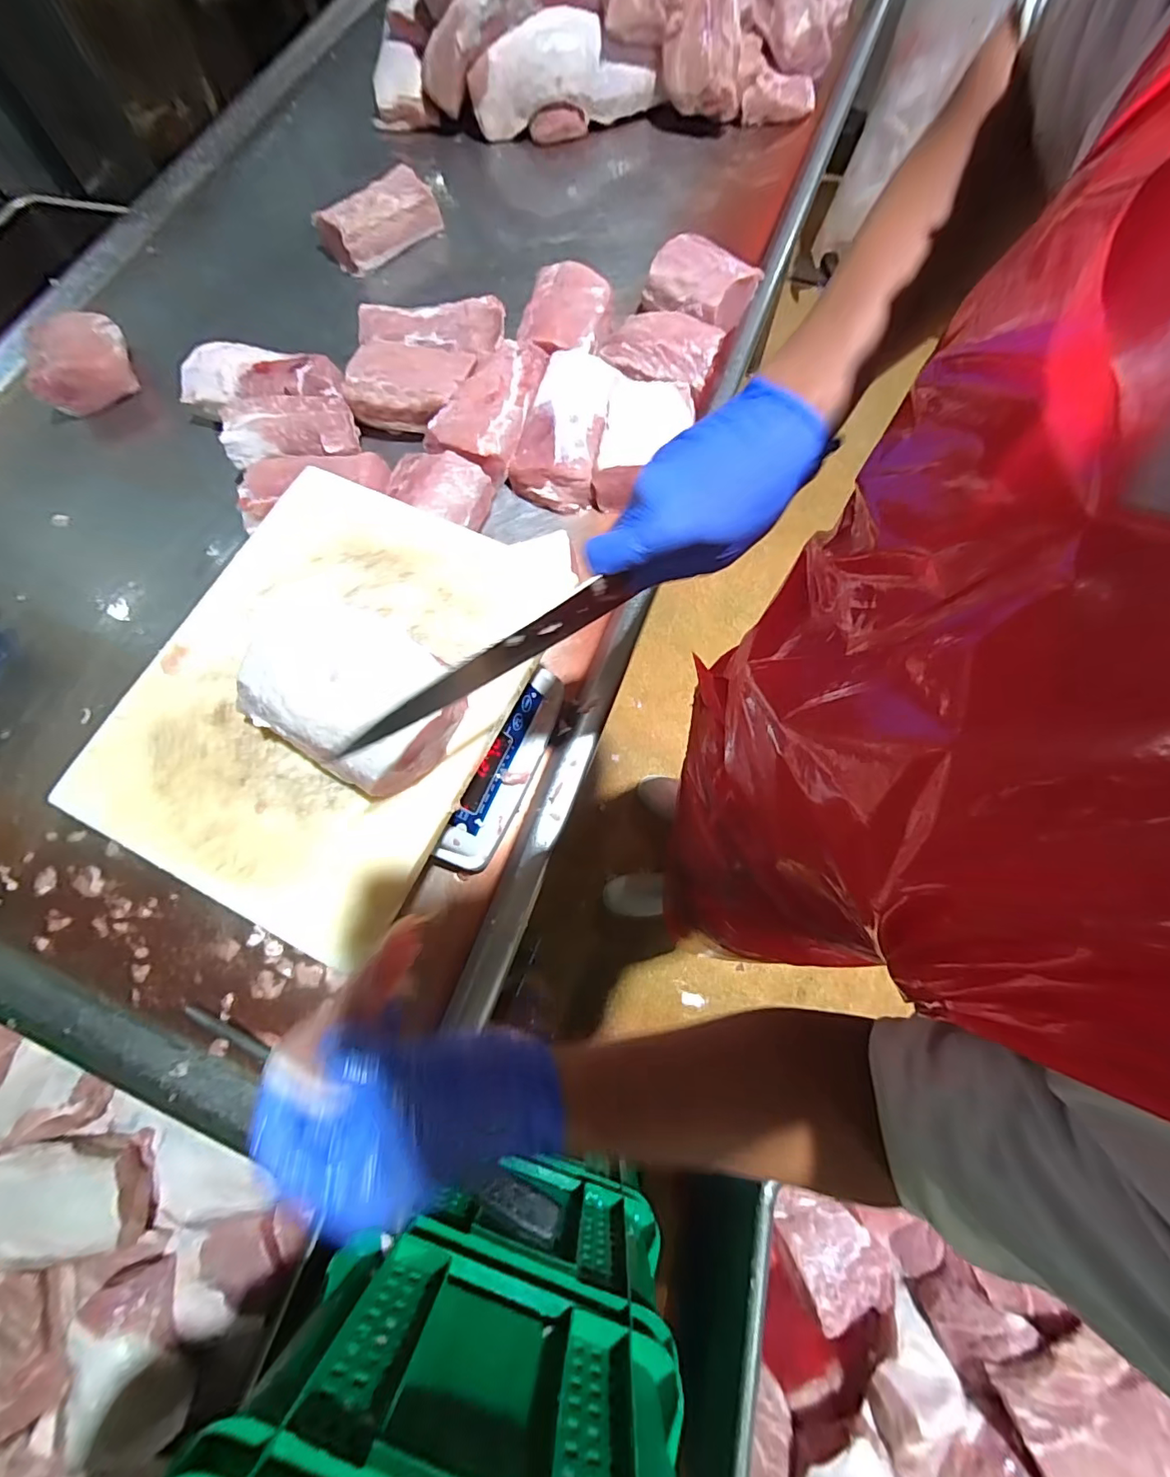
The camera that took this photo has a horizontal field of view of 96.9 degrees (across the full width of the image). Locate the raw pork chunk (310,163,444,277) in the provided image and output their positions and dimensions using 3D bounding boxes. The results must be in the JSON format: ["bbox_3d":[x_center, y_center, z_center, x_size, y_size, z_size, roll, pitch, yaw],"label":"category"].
[{"bbox_3d":[-0.341,-0.862,0.862,0.197,0.059,0.093,-38,74,-10],"label":"raw pork chunk"}]

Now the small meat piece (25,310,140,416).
[{"bbox_3d":[-0.772,-0.576,0.799,0.145,0.071,0.134,-31,73,-8],"label":"small meat piece"}]

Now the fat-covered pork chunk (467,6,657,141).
[{"bbox_3d":[-0.040,-1.187,0.928,0.326,0.113,0.066,-15,71,-3],"label":"fat-covered pork chunk"}]

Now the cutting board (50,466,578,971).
[{"bbox_3d":[-0.220,-0.056,0.453,0.301,0.015,0.380,24,74,10],"label":"cutting board"}]

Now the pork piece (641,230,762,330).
[{"bbox_3d":[0.177,-0.680,0.779,0.143,0.061,0.130,33,76,12],"label":"pork piece"}]

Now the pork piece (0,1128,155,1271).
[{"bbox_3d":[-0.570,0.506,0.576,0.185,0.066,0.110,-3,71,1],"label":"pork piece"}]

